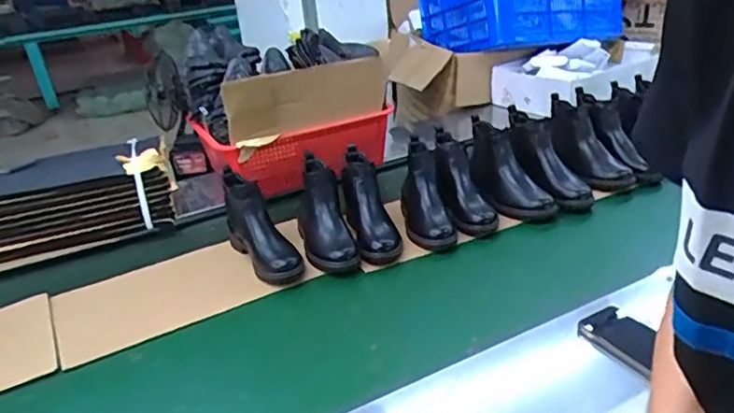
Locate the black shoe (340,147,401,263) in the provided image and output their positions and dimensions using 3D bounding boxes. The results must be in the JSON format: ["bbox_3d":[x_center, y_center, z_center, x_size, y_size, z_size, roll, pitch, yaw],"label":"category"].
[{"bbox_3d":[0.004,-0.001,1.217,0.081,0.176,0.236,-9,25,-8],"label":"black shoe"}]

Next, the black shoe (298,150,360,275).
[{"bbox_3d":[-0.095,0.011,1.208,0.092,0.179,0.281,-10,25,-10],"label":"black shoe"}]

